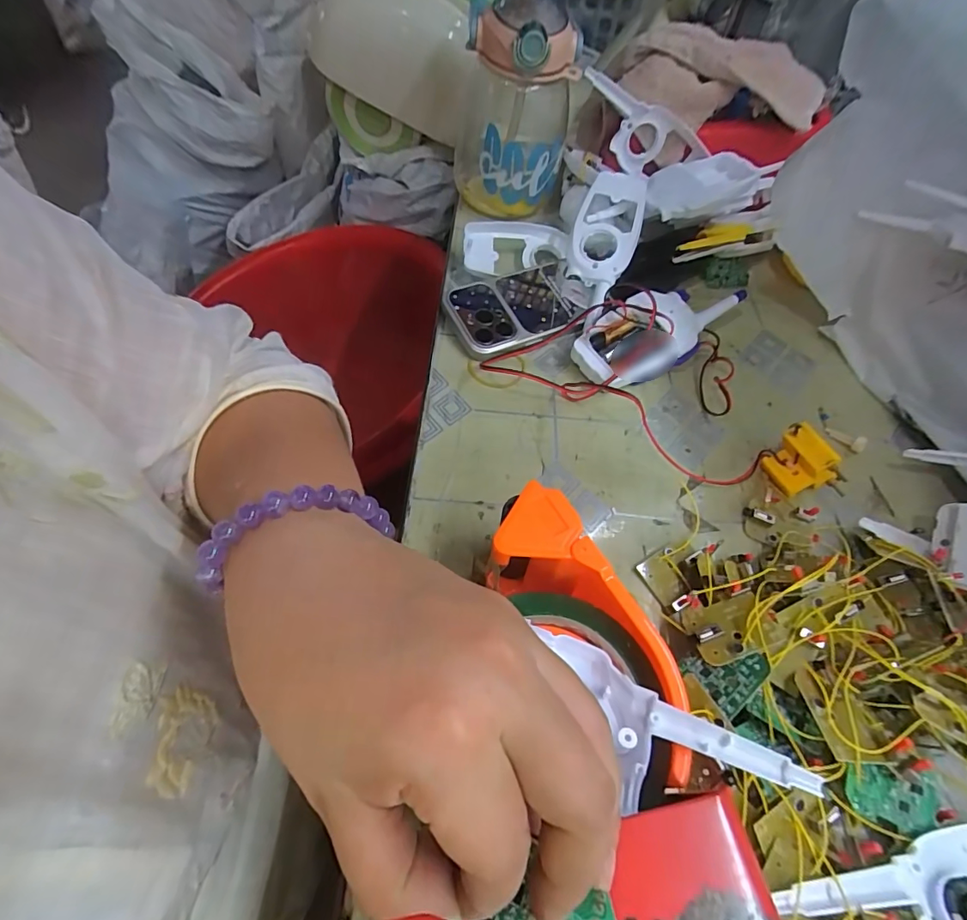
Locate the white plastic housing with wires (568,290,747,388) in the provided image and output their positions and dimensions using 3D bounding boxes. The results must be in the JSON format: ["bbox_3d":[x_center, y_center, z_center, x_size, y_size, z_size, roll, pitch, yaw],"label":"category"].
[{"bbox_3d":[0.149,-0.115,0.401,0.160,0.051,0.068,-36,66,-25],"label":"white plastic housing with wires"}]

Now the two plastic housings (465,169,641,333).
[{"bbox_3d":[0.065,-0.218,0.441,0.152,0.054,0.112,16,56,7],"label":"two plastic housings"}]

